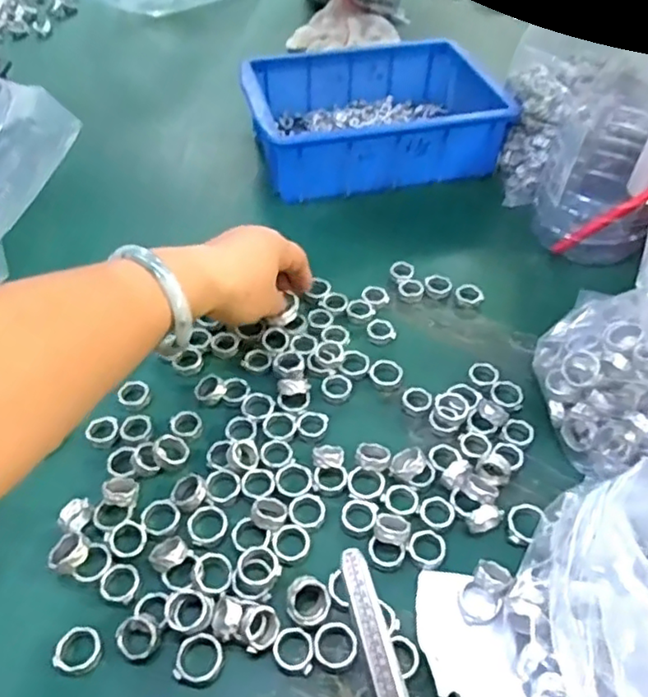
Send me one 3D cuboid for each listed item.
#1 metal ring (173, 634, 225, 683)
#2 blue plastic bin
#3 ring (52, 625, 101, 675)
[{"bbox_3d":[-0.063,0.156,0.309,0.023,0.005,0.023,1,48,-1],"label":"metal ring"},{"bbox_3d":[0.049,-0.231,0.628,0.229,0.085,0.163,-9,49,-10],"label":"blue plastic bin"},{"bbox_3d":[-0.125,0.153,0.311,0.023,0.007,0.022,1,48,-1],"label":"ring"}]

